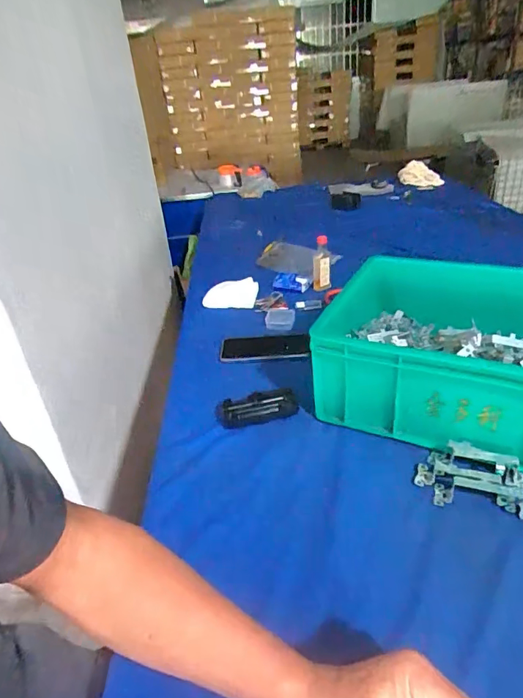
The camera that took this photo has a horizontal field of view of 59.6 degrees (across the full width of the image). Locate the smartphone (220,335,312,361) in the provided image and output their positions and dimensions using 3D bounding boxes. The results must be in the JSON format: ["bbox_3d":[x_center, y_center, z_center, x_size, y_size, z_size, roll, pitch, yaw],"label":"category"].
[{"bbox_3d":[0.006,-0.004,0.833,0.163,0.012,0.066,-4,46,13],"label":"smartphone"}]

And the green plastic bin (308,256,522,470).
[{"bbox_3d":[0.307,0.003,0.649,0.391,0.145,0.297,11,35,27],"label":"green plastic bin"}]

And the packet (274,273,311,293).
[{"bbox_3d":[0.068,-0.157,1.064,0.087,0.025,0.046,14,36,30],"label":"packet"}]

